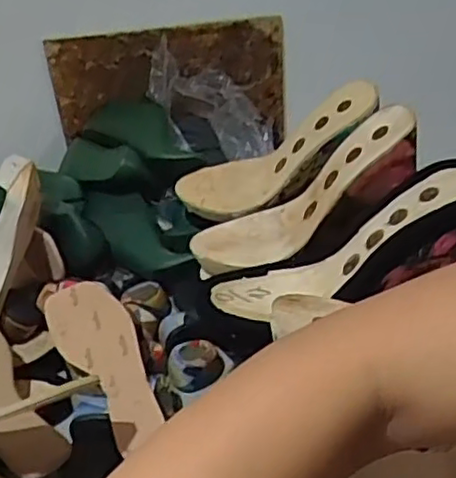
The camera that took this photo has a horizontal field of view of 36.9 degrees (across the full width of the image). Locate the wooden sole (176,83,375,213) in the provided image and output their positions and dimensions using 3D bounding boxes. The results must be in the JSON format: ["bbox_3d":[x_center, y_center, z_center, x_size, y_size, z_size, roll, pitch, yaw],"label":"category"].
[{"bbox_3d":[0.047,-0.089,0.712,0.230,0.060,0.070,-32,27,26],"label":"wooden sole"}]

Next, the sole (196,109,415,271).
[{"bbox_3d":[0.066,-0.042,0.625,0.232,0.048,0.075,-38,28,24],"label":"sole"}]

